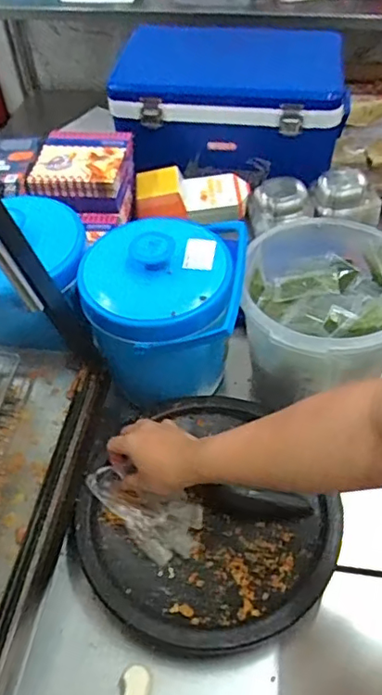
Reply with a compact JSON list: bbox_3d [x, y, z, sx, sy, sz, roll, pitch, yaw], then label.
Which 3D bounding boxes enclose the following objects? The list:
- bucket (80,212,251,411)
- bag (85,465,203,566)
[{"bbox_3d":[-0.033,-0.047,0.873,0.219,0.256,0.204,-2,50,2],"label":"bucket"},{"bbox_3d":[-0.067,0.216,0.772,0.167,0.033,0.078,25,56,16],"label":"bag"}]

